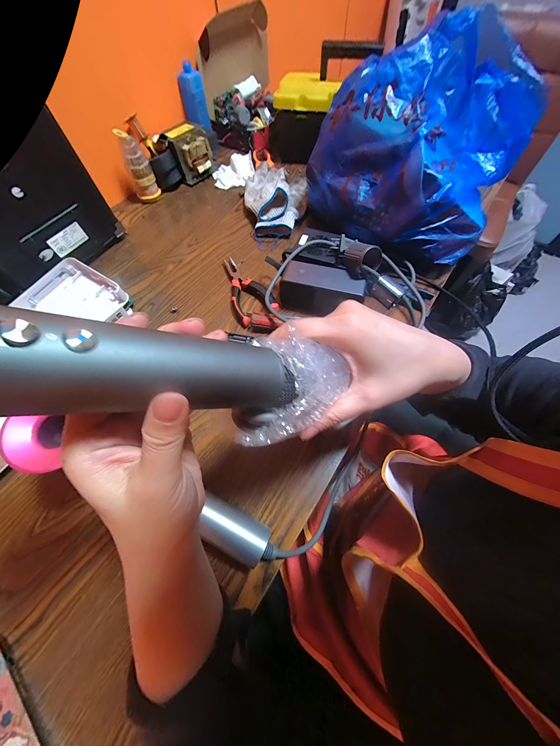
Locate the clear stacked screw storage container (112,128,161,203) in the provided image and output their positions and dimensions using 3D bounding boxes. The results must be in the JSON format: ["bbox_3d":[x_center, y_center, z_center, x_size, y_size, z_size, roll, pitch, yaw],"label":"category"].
[{"bbox_3d":[-0.297,-0.432,0.536,0.047,0.117,0.040,-22,64,-9],"label":"clear stacked screw storage container"}]

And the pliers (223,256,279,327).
[{"bbox_3d":[-0.069,-0.149,0.433,0.070,0.018,0.152,-30,66,-13],"label":"pliers"}]

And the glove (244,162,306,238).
[{"bbox_3d":[-0.012,-0.382,0.539,0.132,0.058,0.215,0,63,2],"label":"glove"}]

